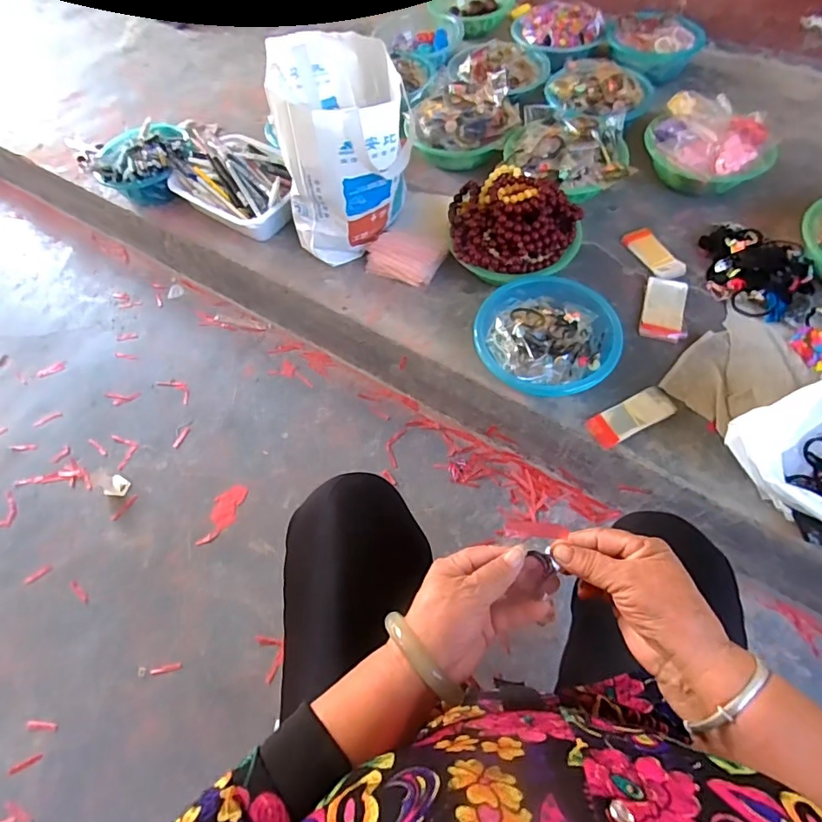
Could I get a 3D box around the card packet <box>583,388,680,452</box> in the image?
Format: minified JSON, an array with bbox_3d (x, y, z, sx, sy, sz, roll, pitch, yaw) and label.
[{"bbox_3d":[0.348,0.006,0.769,0.136,0.022,0.056,-25,63,-9],"label":"card packet"}]

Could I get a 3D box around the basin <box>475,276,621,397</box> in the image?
[{"bbox_3d":[0.219,-0.120,0.817,0.226,0.083,0.206,-3,60,3],"label":"basin"}]

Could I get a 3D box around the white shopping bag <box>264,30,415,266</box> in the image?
[{"bbox_3d":[-0.116,-0.459,0.894,0.209,0.309,0.226,1,61,6],"label":"white shopping bag"}]

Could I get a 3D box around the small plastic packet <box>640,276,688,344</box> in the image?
[{"bbox_3d":[0.448,-0.180,0.866,0.070,0.019,0.137,15,64,12],"label":"small plastic packet"}]

